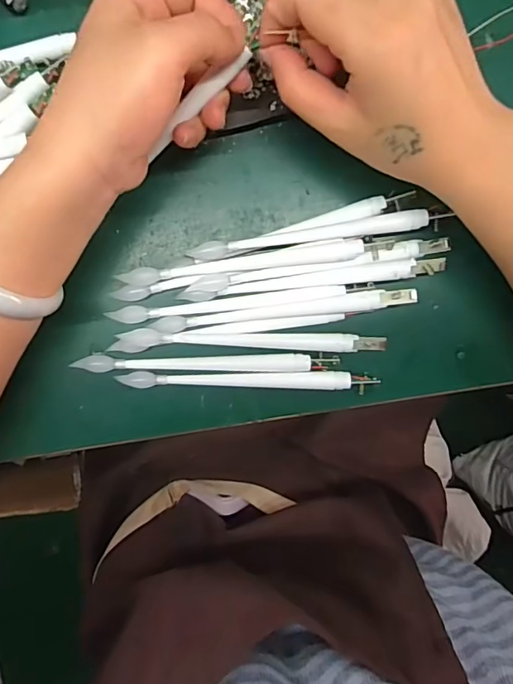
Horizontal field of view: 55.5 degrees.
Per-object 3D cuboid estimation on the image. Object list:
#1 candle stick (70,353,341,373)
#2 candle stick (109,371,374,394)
[{"bbox_3d":[-0.030,0.014,0.303,0.157,0.014,0.012,-1,97,-3],"label":"candle stick"},{"bbox_3d":[-0.005,0.024,0.305,0.158,0.012,0.012,1,97,-4],"label":"candle stick"}]

